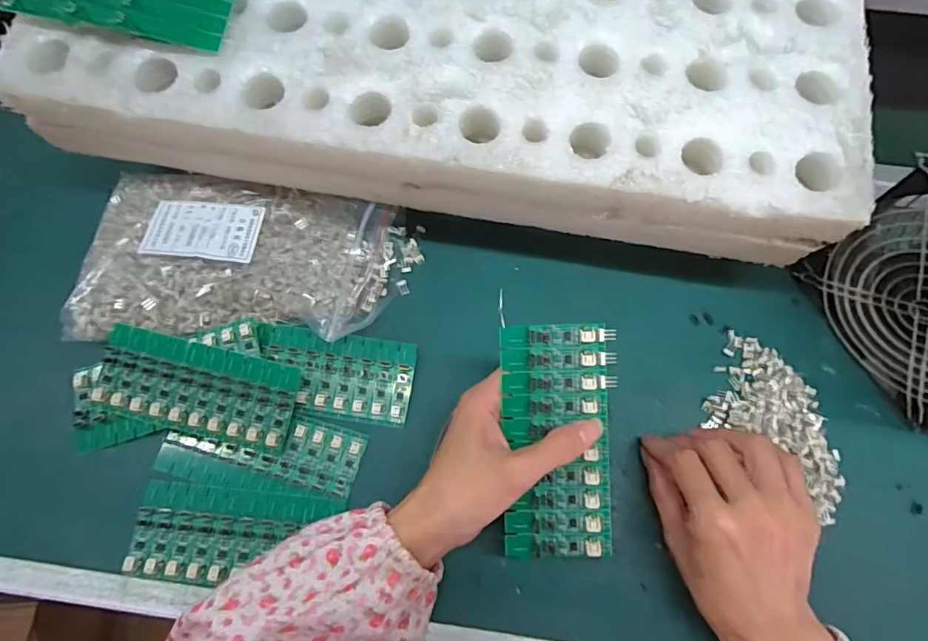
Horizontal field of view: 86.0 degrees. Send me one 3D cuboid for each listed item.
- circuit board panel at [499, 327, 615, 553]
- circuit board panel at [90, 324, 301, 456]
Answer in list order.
[{"bbox_3d":[0.057,0.072,0.297,0.063,0.008,0.136,-1,90,-1],"label":"circuit board panel"},{"bbox_3d":[-0.187,0.048,0.351,0.135,0.007,0.058,14,84,-1],"label":"circuit board panel"}]

